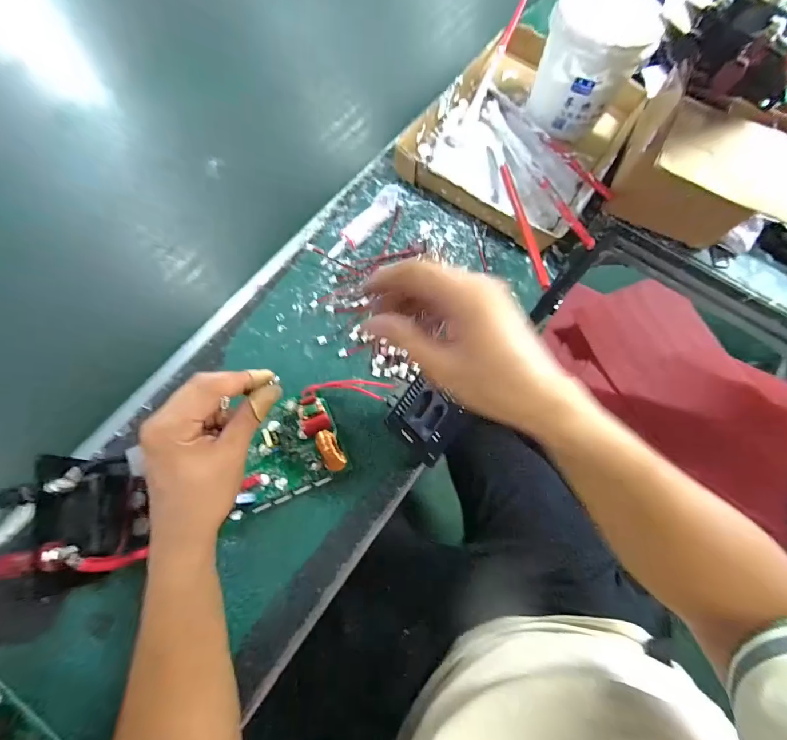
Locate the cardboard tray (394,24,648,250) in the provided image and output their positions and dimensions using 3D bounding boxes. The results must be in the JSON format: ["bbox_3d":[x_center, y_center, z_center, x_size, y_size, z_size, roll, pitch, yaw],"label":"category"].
[{"bbox_3d":[0.174,-0.324,0.470,0.245,0.048,0.355,34,75,8],"label":"cardboard tray"}]

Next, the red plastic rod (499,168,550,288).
[{"bbox_3d":[0.147,-0.172,0.404,0.010,0.009,0.201,-2,60,-2],"label":"red plastic rod"}]

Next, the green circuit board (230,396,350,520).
[{"bbox_3d":[-0.110,0.079,0.346,0.112,0.038,0.091,-21,75,-8],"label":"green circuit board"}]

